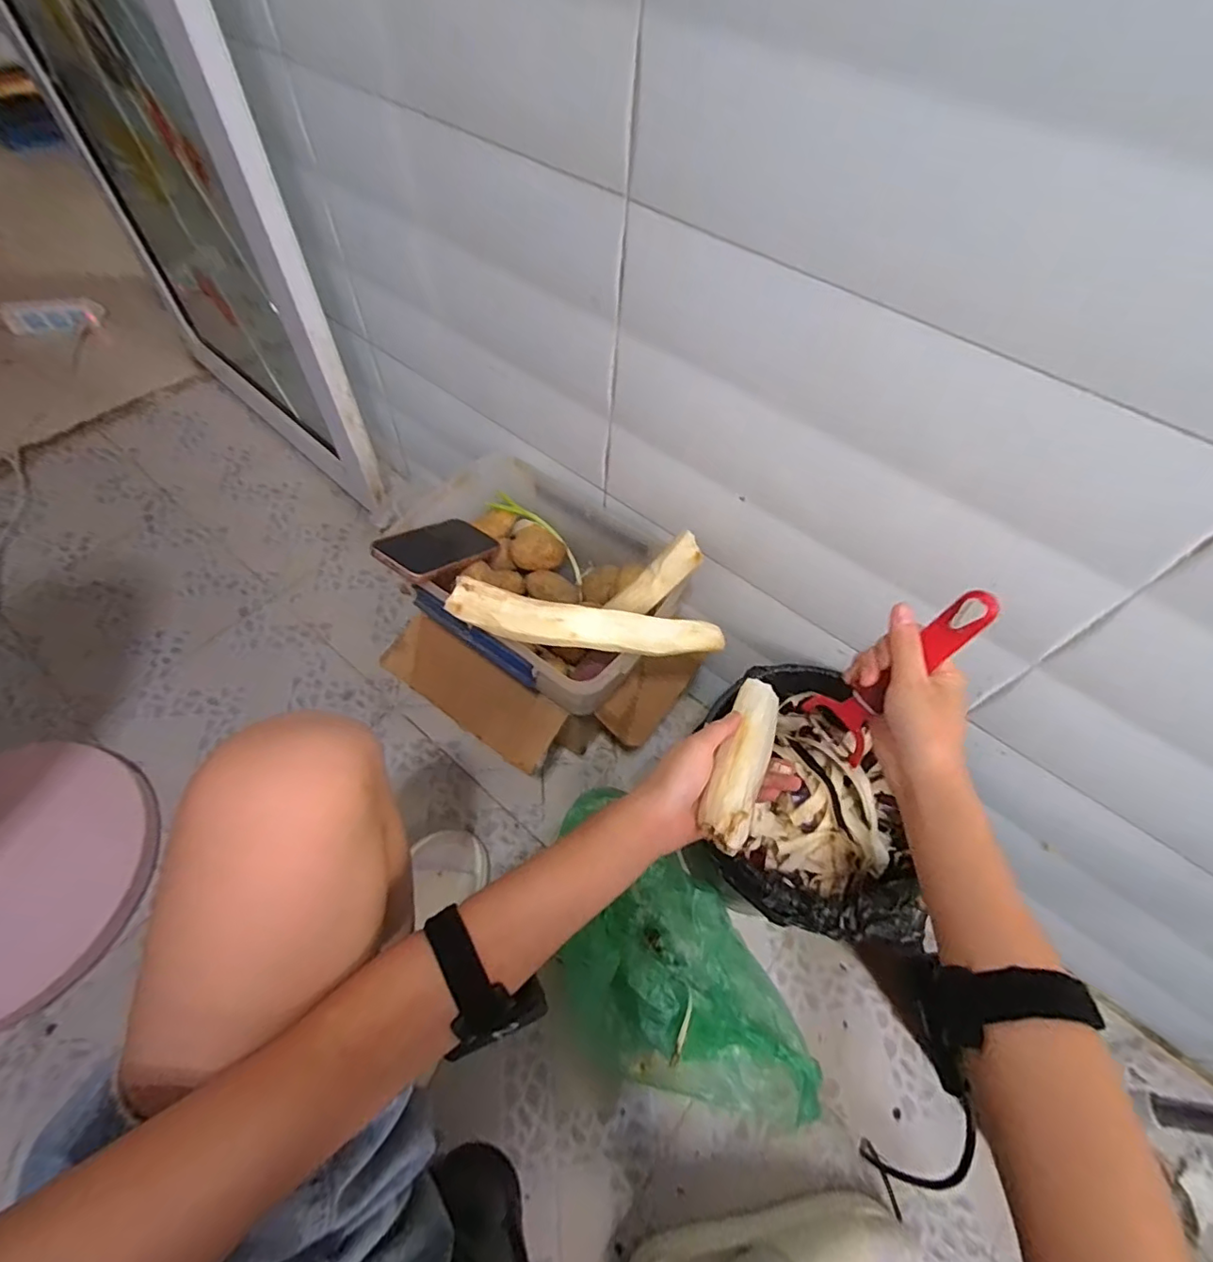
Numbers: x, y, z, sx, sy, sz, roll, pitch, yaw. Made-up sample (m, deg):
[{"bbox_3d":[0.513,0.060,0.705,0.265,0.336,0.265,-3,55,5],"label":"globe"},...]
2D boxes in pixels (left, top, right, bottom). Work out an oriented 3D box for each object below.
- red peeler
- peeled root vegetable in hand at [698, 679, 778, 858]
[{"bbox_3d":[0.212,0.030,0.414,0.028,0.156,0.057,-16,57,-48],"label":"red peeler"},{"bbox_3d":[0.111,0.103,0.459,0.037,0.025,0.148,22,52,8],"label":"peeled root vegetable in hand"}]

